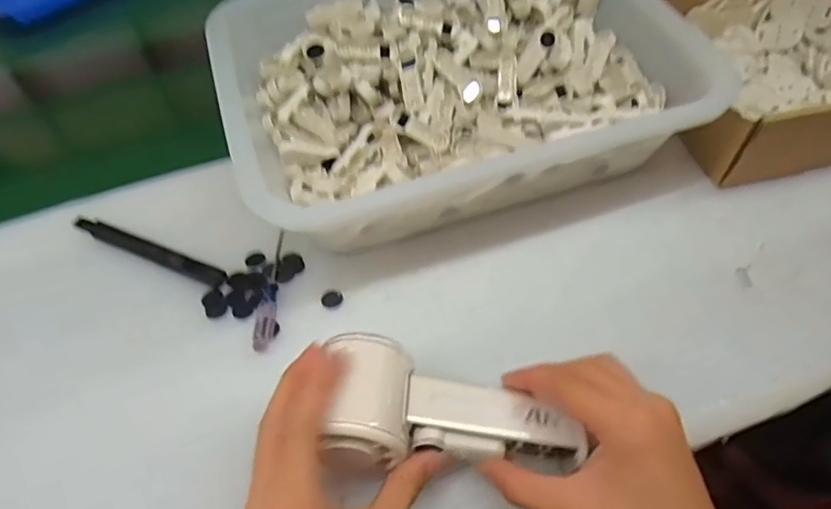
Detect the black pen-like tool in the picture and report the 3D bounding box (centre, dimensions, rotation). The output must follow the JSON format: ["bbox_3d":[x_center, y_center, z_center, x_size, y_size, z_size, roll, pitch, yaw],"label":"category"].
[{"bbox_3d":[-0.201,-0.004,0.425,0.135,0.005,0.014,21,59,14],"label":"black pen-like tool"}]

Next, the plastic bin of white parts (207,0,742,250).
[{"bbox_3d":[0.023,-0.152,0.470,0.343,0.087,0.264,-14,57,-9],"label":"plastic bin of white parts"}]

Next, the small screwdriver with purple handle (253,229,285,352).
[{"bbox_3d":[-0.103,0.022,0.404,0.013,0.010,0.102,-3,56,-1],"label":"small screwdriver with purple handle"}]

